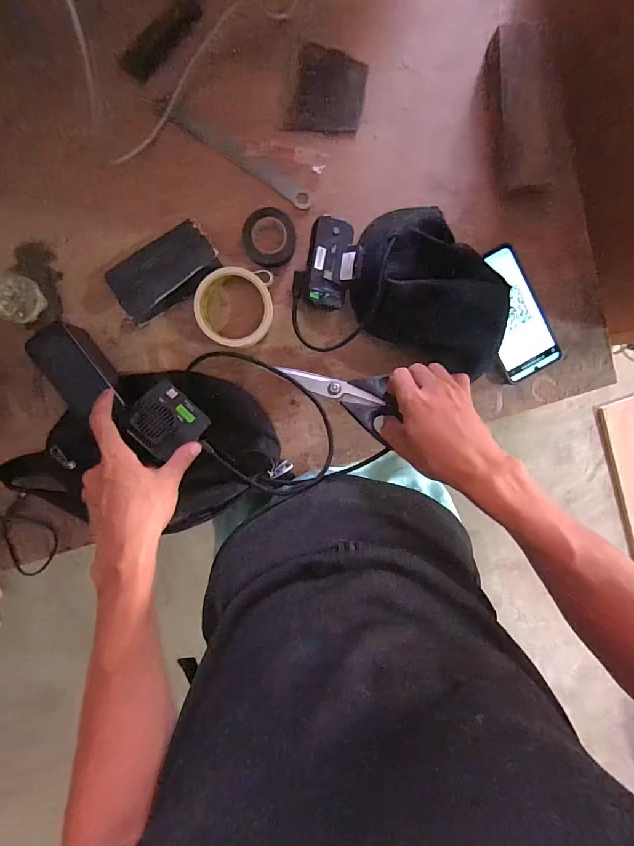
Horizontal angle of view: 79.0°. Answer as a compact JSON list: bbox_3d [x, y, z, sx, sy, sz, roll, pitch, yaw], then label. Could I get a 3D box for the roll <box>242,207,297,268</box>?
[{"bbox_3d":[-0.058,-0.227,0.473,0.061,0.026,0.063,0,95,-3],"label":"roll"}]

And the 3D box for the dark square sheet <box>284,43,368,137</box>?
[{"bbox_3d":[0.016,-0.404,0.471,0.084,0.006,0.095,13,94,-4],"label":"dark square sheet"}]

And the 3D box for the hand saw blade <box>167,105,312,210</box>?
[{"bbox_3d":[-0.094,-0.328,0.474,0.203,0.009,0.024,31,92,-5],"label":"hand saw blade"}]

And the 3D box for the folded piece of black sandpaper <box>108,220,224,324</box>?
[{"bbox_3d":[-0.185,-0.182,0.468,0.129,0.027,0.073,-31,96,0],"label":"folded piece of black sandpaper"}]

